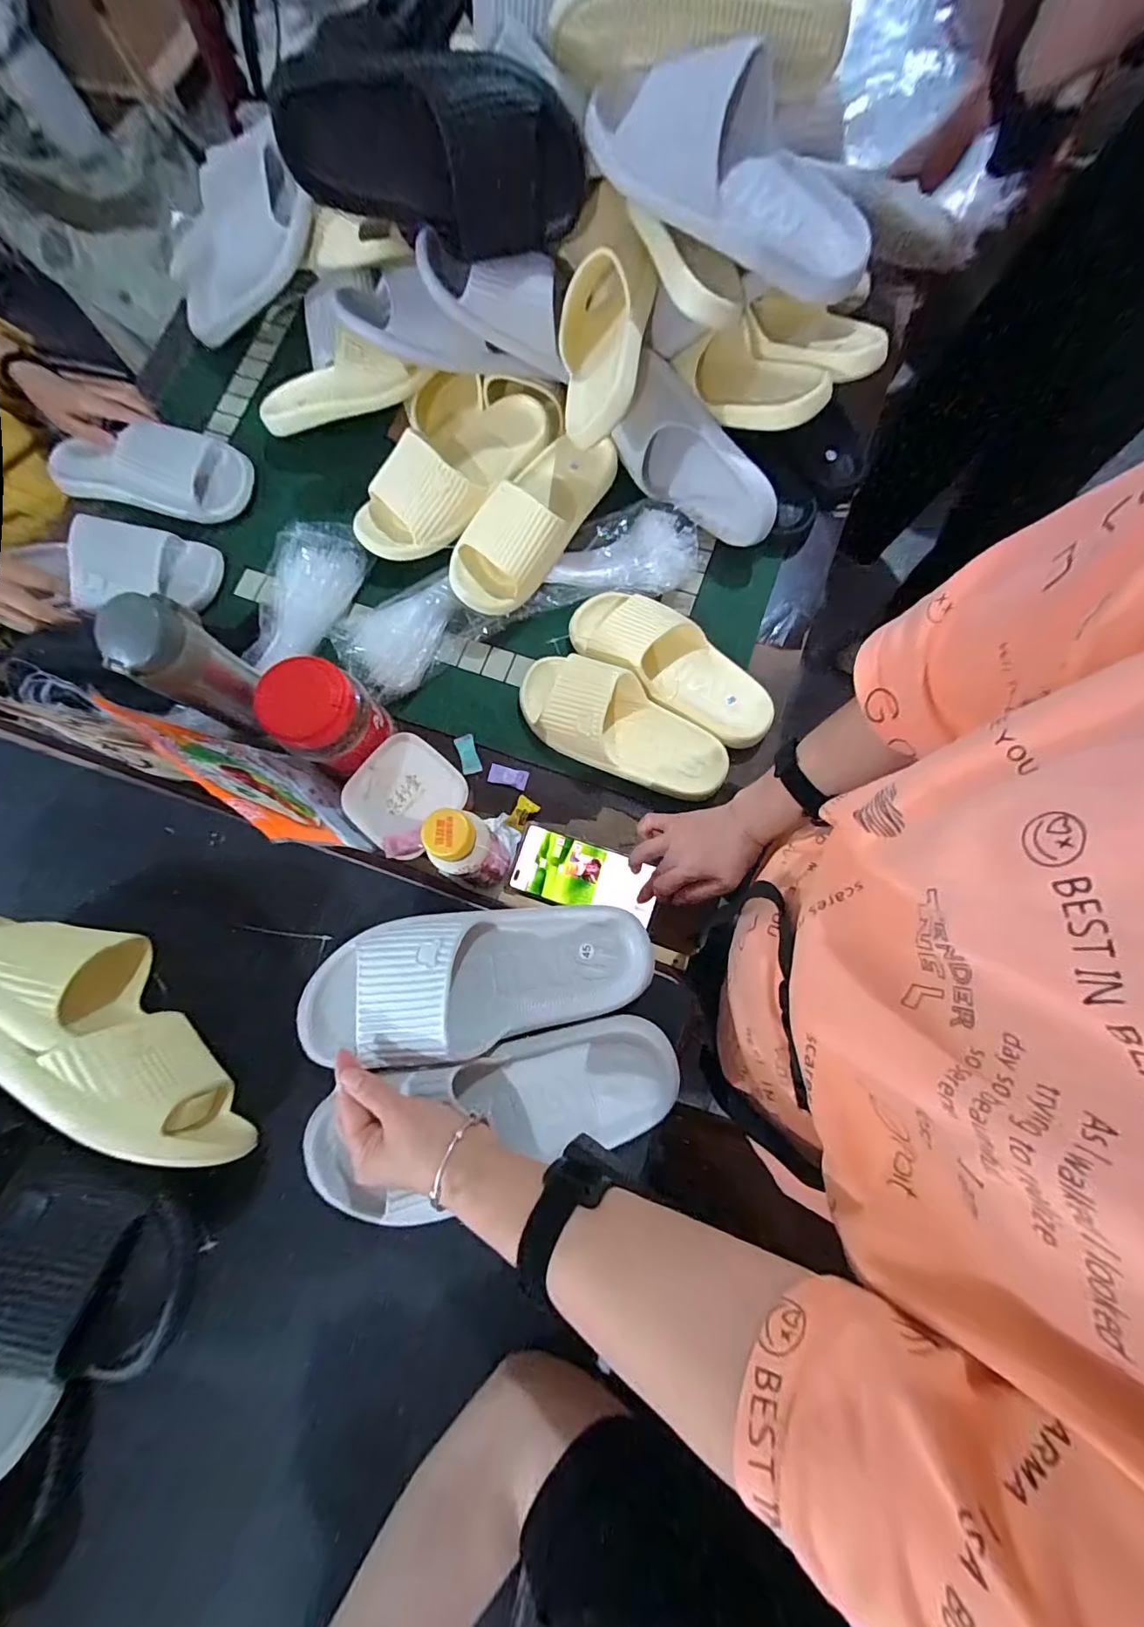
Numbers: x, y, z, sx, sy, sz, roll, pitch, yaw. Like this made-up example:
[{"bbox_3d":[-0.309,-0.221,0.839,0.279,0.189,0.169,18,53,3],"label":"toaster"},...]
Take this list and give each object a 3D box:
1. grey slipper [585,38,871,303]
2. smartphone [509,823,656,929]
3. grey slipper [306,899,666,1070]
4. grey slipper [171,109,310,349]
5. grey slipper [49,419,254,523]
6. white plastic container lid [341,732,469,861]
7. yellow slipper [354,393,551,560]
[{"bbox_3d":[0.139,-0.574,0.454,0.279,0.083,0.127,26,81,6],"label":"grey slipper"},{"bbox_3d":[0.015,0.069,0.564,0.156,0.016,0.073,19,80,7],"label":"smartphone"},{"bbox_3d":[-0.079,0.133,0.418,0.286,0.064,0.104,-8,79,-6],"label":"grey slipper"},{"bbox_3d":[-0.408,-0.687,0.627,0.246,0.087,0.074,-16,76,33],"label":"grey slipper"},{"bbox_3d":[-0.544,-0.445,0.639,0.264,0.068,0.099,7,79,3],"label":"grey slipper"},{"bbox_3d":[-0.175,-0.020,0.535,0.109,0.018,0.109,42,83,9],"label":"white plastic container lid"},{"bbox_3d":[-0.142,-0.408,0.615,0.115,0.061,0.264,43,83,9],"label":"yellow slipper"}]

